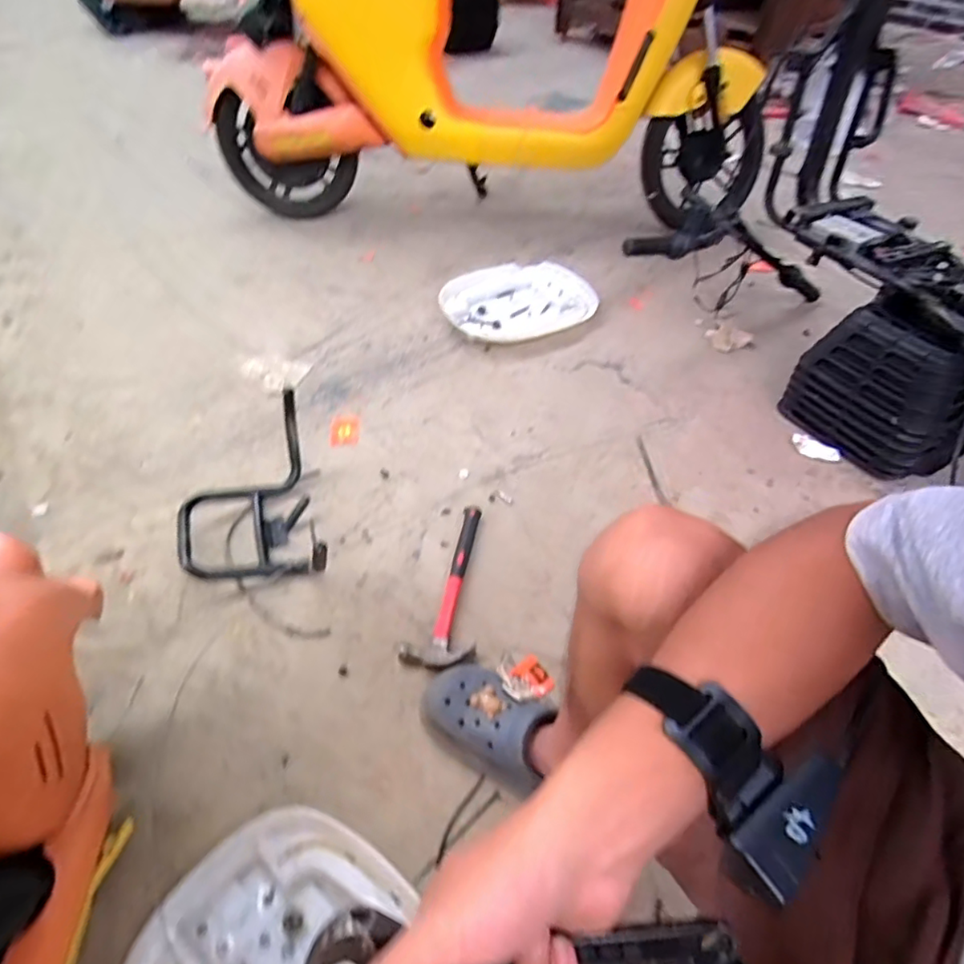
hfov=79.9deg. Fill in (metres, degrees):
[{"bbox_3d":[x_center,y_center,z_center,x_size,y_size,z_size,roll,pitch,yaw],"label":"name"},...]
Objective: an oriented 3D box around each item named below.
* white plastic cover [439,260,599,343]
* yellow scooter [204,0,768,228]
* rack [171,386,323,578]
[{"bbox_3d":[0.086,-0.423,1.348,0.356,0.048,0.247,-21,52,-19],"label":"white plastic cover"},{"bbox_3d":[0.045,-1.211,1.334,1.473,1.051,0.496,5,48,2],"label":"yellow scooter"},{"bbox_3d":[-0.364,0.019,0.882,0.208,0.127,0.255,-13,50,-13],"label":"rack"}]

